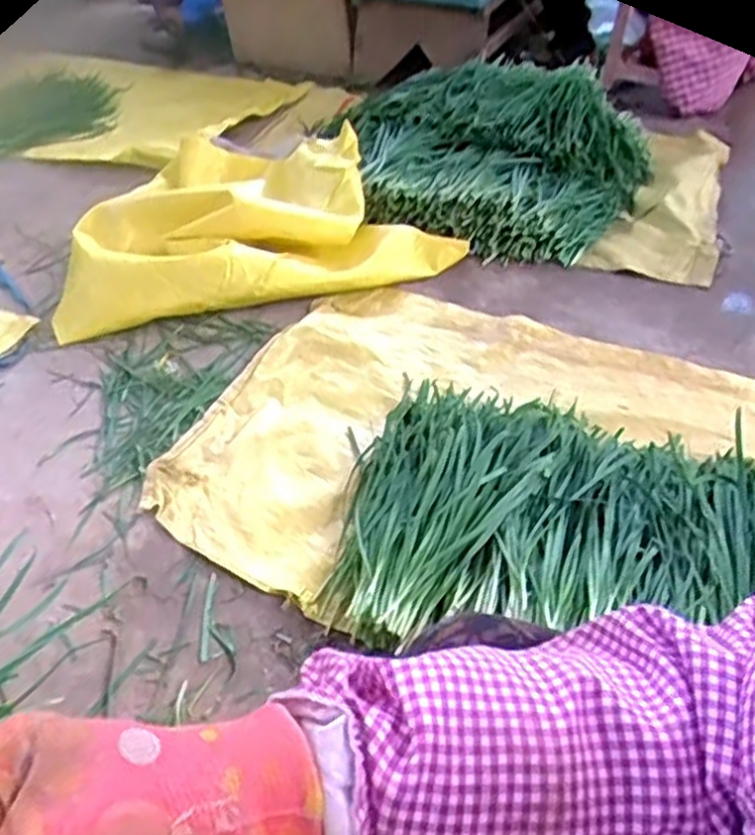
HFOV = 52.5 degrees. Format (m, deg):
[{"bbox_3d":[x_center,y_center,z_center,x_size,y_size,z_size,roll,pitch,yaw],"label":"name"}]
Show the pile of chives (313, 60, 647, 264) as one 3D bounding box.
[{"bbox_3d":[0.195,-0.514,1.455,0.595,0.192,0.456,13,46,18],"label":"pile of chives"}]

